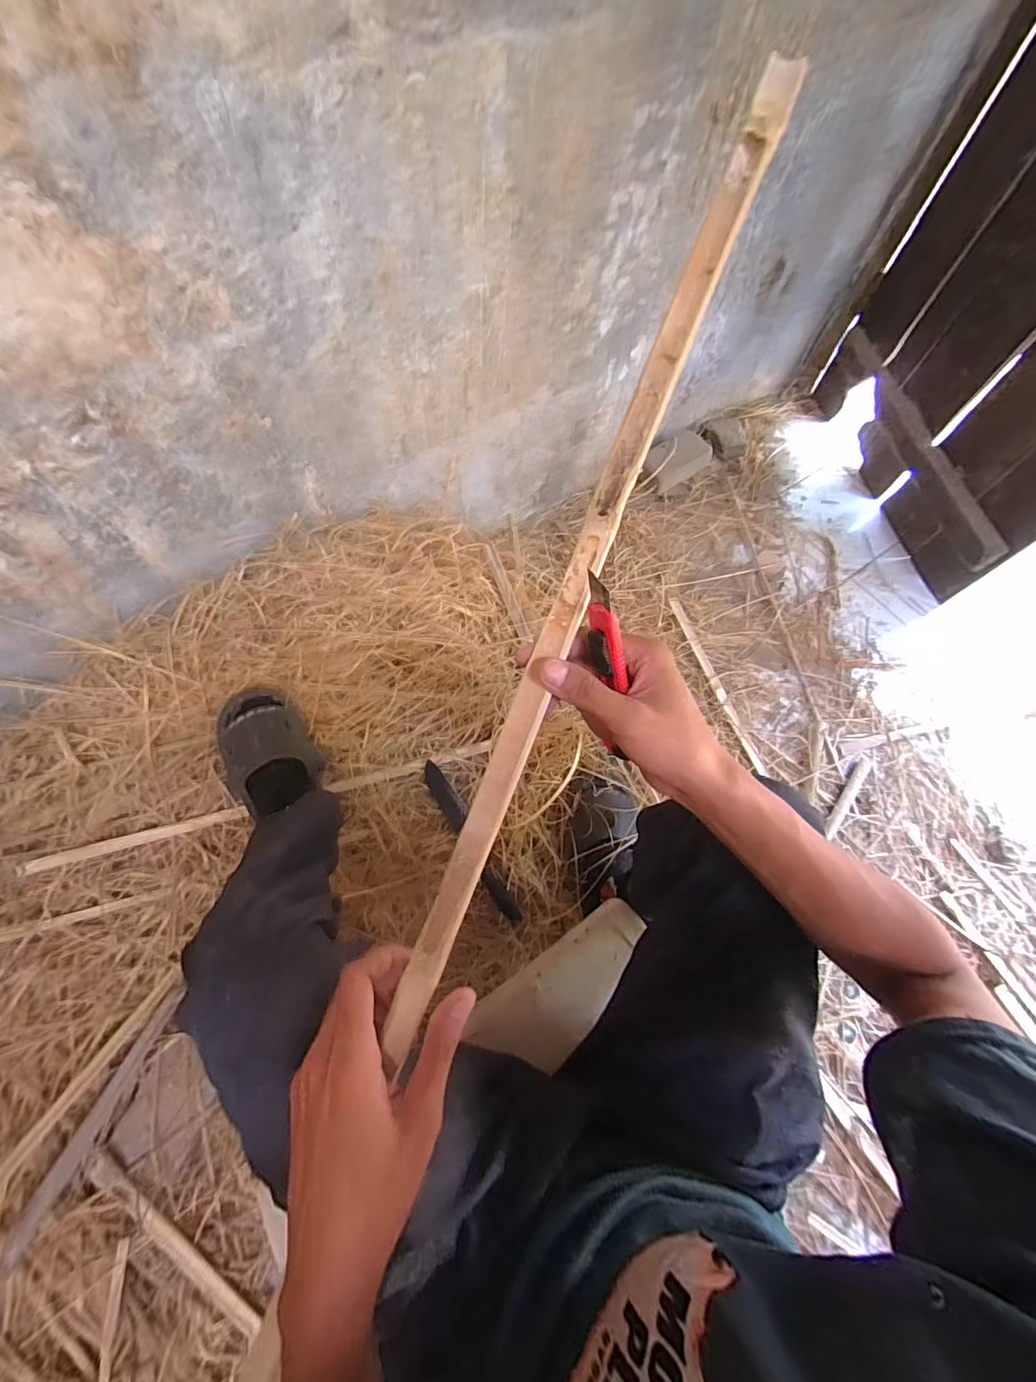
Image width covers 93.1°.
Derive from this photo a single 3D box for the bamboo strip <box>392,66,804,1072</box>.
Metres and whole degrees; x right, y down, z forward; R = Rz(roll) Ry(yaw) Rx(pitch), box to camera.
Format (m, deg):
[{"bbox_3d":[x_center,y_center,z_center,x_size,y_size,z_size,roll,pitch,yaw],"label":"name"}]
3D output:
[{"bbox_3d":[0.044,-0.084,0.313,0.025,0.015,0.658,22,90,6],"label":"bamboo strip"}]

